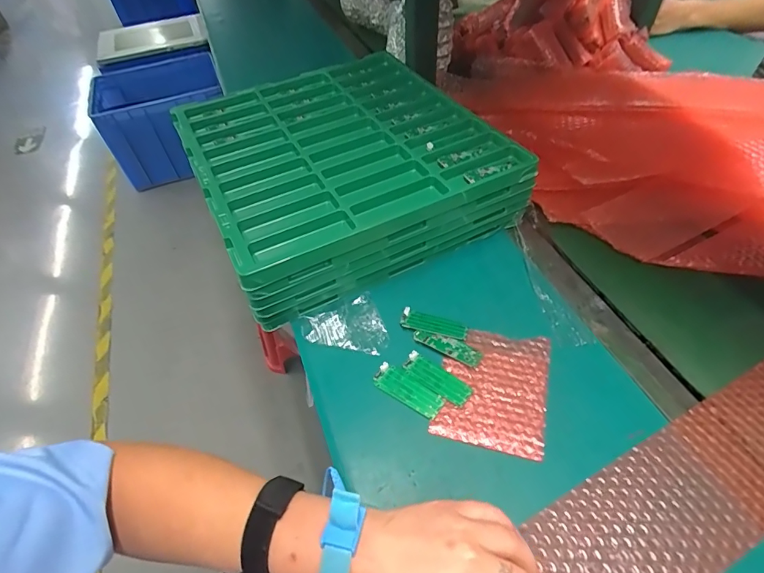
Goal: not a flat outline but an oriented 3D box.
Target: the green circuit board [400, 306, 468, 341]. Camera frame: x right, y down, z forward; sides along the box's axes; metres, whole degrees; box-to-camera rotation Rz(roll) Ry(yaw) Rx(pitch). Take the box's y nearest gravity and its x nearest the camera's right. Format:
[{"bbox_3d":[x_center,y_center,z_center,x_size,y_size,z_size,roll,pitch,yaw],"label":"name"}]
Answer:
[{"bbox_3d":[0.058,0.044,0.478,0.074,0.008,0.025,16,54,17],"label":"green circuit board"}]

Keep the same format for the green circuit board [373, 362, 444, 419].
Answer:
[{"bbox_3d":[0.027,0.103,0.434,0.074,0.005,0.029,26,58,24],"label":"green circuit board"}]

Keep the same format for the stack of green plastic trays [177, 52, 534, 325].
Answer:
[{"bbox_3d":[-0.061,-0.174,0.617,0.364,0.104,0.391,-23,52,-14],"label":"stack of green plastic trays"}]

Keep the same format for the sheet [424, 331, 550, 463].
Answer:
[{"bbox_3d":[0.112,0.100,0.430,0.100,0.004,0.125,10,53,13],"label":"sheet"}]

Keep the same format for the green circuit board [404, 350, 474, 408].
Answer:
[{"bbox_3d":[0.056,0.094,0.439,0.073,0.005,0.027,29,59,25],"label":"green circuit board"}]

